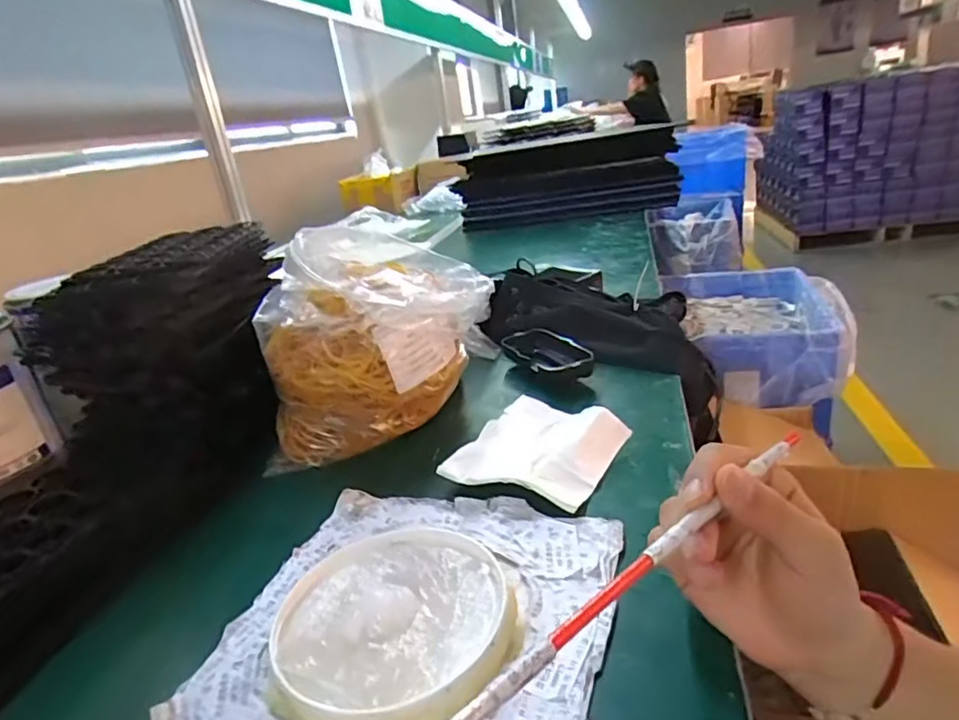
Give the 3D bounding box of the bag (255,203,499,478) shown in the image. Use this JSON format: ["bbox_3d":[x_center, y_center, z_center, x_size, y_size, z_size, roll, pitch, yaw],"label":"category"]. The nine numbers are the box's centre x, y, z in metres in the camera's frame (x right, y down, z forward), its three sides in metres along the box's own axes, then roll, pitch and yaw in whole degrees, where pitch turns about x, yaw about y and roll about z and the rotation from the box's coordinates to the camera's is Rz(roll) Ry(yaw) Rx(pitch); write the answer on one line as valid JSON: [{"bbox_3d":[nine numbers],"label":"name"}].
[{"bbox_3d":[-0.093,-0.021,0.509,0.182,0.159,0.116,-13,22,-9],"label":"bag"}]

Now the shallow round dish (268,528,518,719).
[{"bbox_3d":[-0.043,0.132,0.306,0.117,0.015,0.120,-8,22,3],"label":"shallow round dish"}]

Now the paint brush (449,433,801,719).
[{"bbox_3d":[0.063,0.068,0.208,0.240,0.005,0.010,-19,25,-40],"label":"paint brush"}]

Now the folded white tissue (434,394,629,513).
[{"bbox_3d":[0.042,0.065,0.436,0.100,0.022,0.110,7,27,34],"label":"folded white tissue"}]

